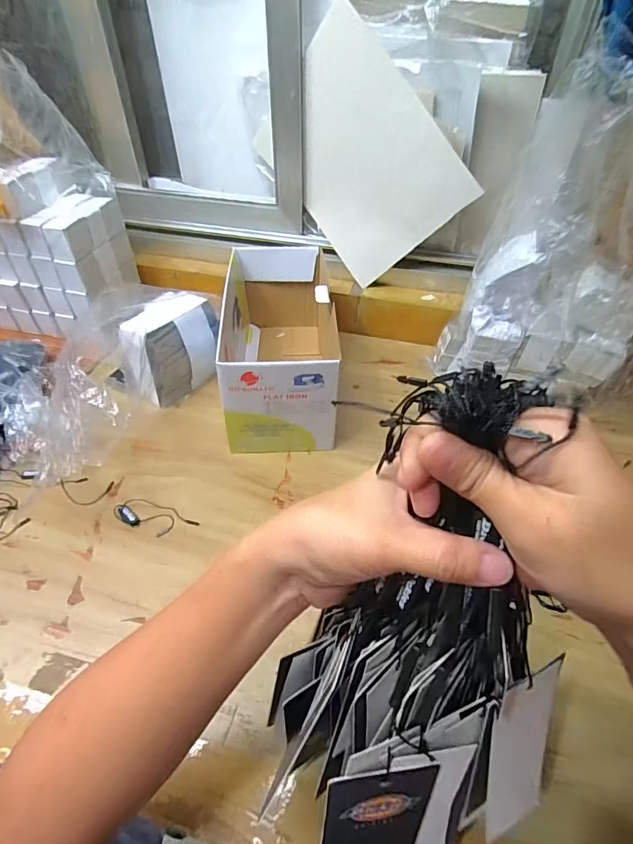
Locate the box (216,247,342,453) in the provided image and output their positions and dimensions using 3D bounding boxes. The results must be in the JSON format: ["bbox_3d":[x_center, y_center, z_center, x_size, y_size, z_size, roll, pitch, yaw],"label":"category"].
[{"bbox_3d":[-0.049,-0.105,0.579,0.130,0.138,0.278,-4,45,-6],"label":"box"}]

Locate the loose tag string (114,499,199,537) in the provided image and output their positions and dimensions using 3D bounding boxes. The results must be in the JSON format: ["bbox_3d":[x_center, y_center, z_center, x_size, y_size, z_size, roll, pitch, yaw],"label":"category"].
[{"bbox_3d":[-0.167,0.098,0.454,0.086,0.006,0.033,14,44,14],"label":"loose tag string"}]

